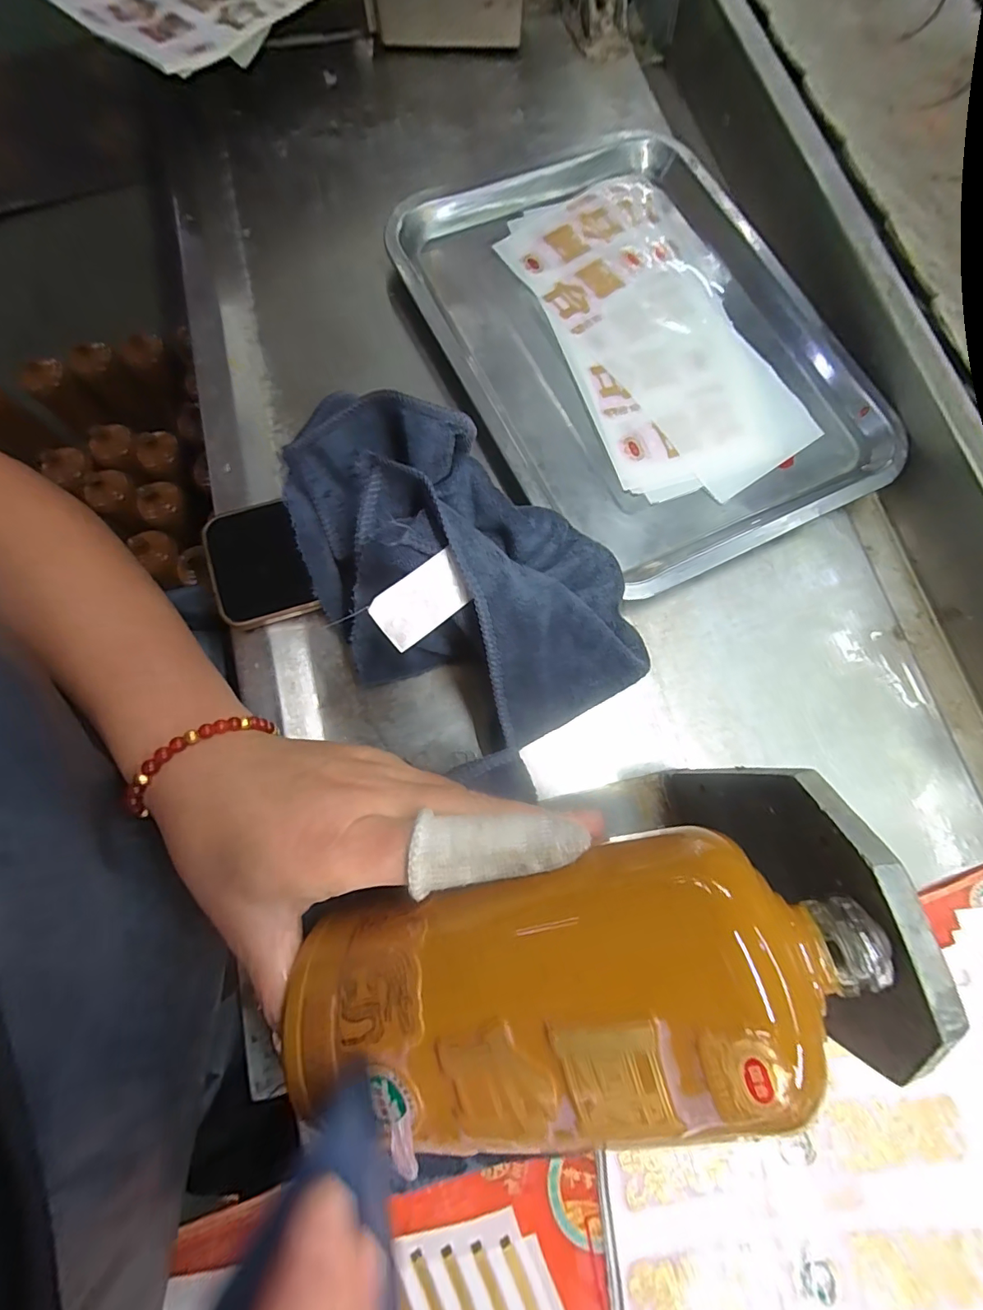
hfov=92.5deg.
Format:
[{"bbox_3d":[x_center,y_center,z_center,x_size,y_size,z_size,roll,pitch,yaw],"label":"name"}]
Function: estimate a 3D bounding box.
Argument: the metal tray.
[{"bbox_3d":[0.106,-0.229,0.345,0.265,0.027,0.353,-26,77,-5],"label":"metal tray"}]

